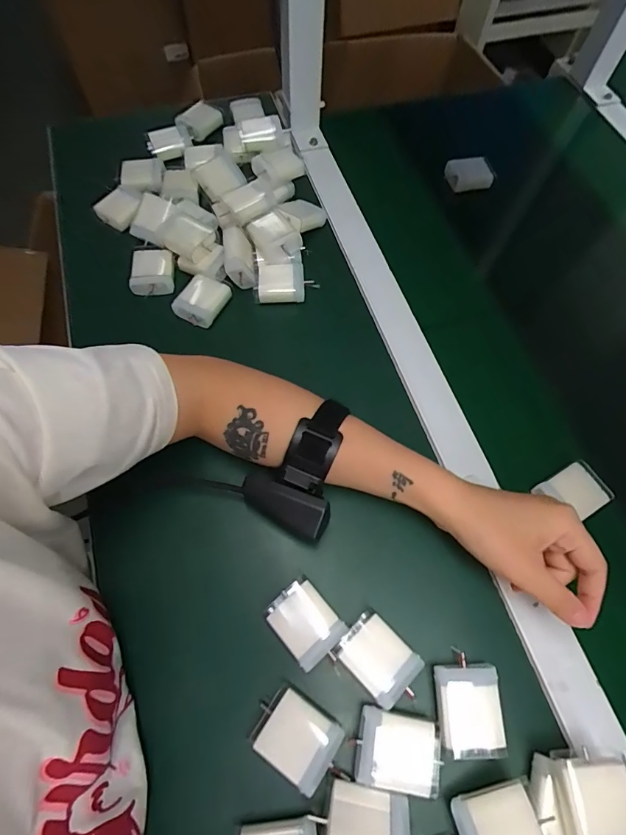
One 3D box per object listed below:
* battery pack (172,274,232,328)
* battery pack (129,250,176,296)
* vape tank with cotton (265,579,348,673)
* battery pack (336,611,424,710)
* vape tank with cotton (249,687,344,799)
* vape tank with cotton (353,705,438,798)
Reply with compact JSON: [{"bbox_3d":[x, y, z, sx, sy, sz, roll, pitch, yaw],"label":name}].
[{"bbox_3d":[-0.112,-0.119,0.431,0.038,0.020,0.052,26,67,10],"label":"battery pack"},{"bbox_3d":[-0.167,-0.154,0.443,0.043,0.021,0.049,-4,65,-3],"label":"battery pack"},{"bbox_3d":[-0.006,0.153,0.316,0.040,0.027,0.051,-38,72,-17],"label":"vape tank with cotton"},{"bbox_3d":[0.047,0.172,0.305,0.053,0.018,0.041,42,71,16],"label":"battery pack"},{"bbox_3d":[-0.012,0.213,0.285,0.051,0.020,0.041,31,68,12],"label":"vape tank with cotton"},{"bbox_3d":[0.057,0.221,0.280,0.054,0.012,0.041,10,65,3],"label":"vape tank with cotton"}]

